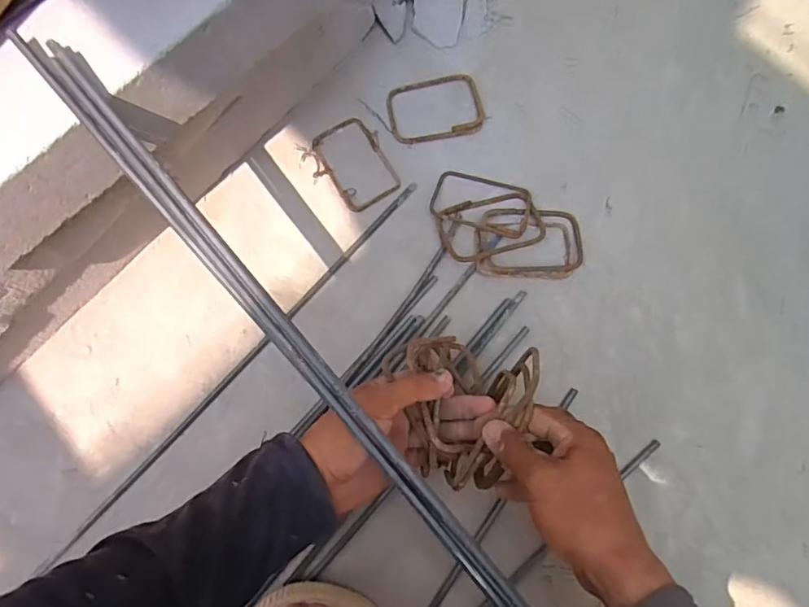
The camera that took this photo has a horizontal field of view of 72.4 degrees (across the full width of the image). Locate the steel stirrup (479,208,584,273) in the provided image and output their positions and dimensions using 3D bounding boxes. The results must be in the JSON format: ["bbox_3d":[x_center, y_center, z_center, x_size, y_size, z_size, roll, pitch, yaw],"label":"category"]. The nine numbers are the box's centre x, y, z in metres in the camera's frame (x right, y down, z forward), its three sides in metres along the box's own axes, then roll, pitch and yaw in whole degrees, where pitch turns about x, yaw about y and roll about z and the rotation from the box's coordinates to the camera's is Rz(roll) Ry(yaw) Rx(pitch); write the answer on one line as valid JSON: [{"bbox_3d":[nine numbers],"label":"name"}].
[{"bbox_3d":[0.130,-0.064,0.565,0.106,0.014,0.068,1,78,1],"label":"steel stirrup"}]

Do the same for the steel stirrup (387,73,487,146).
[{"bbox_3d":[0.033,-0.211,0.597,0.101,0.009,0.073,-10,77,-1],"label":"steel stirrup"}]

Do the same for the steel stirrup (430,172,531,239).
[{"bbox_3d":[0.080,-0.104,0.568,0.100,0.013,0.060,16,78,5],"label":"steel stirrup"}]

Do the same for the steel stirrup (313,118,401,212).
[{"bbox_3d":[-0.053,-0.151,0.593,0.063,0.004,0.098,-31,79,-5],"label":"steel stirrup"}]

